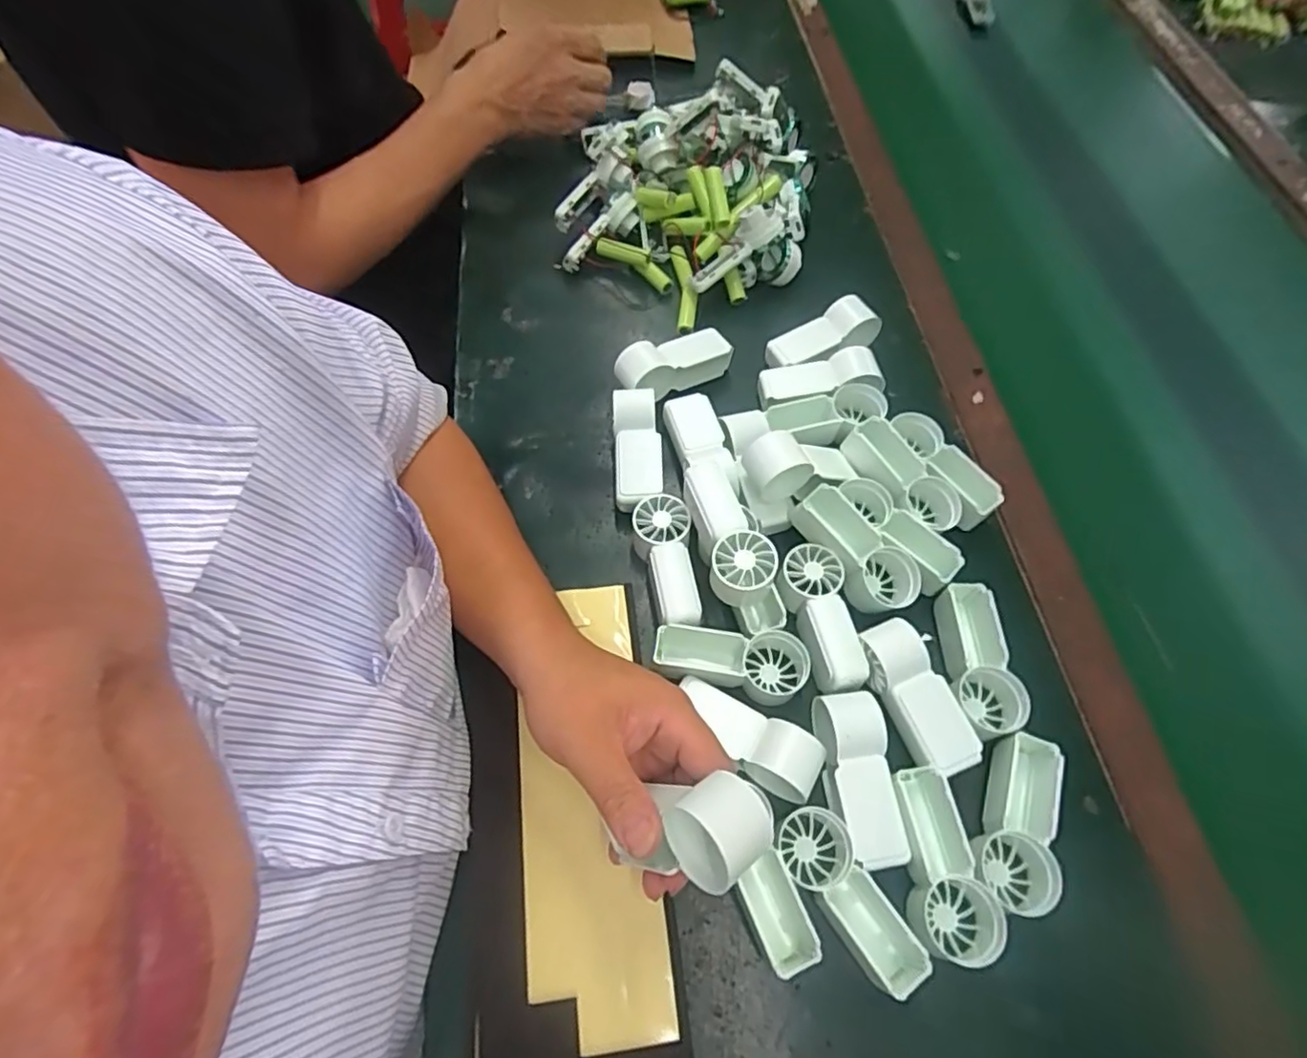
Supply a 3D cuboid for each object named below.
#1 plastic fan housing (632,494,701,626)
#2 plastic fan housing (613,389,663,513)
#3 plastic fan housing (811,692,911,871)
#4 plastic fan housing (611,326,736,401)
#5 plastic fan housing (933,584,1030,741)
[{"bbox_3d":[0.007,0.025,0.434,0.037,0.034,0.093,-3,62,-4],"label":"plastic fan housing"},{"bbox_3d":[-0.012,-0.056,0.473,0.033,0.038,0.087,-2,62,-4],"label":"plastic fan housing"},{"bbox_3d":[0.116,0.142,0.370,0.039,0.030,0.091,-2,62,-4],"label":"plastic fan housing"},{"bbox_3d":[0.016,-0.127,0.511,0.091,0.033,0.042,-23,65,-14],"label":"plastic fan housing"},{"bbox_3d":[0.201,0.081,0.405,0.035,0.034,0.090,-7,62,-6],"label":"plastic fan housing"}]

